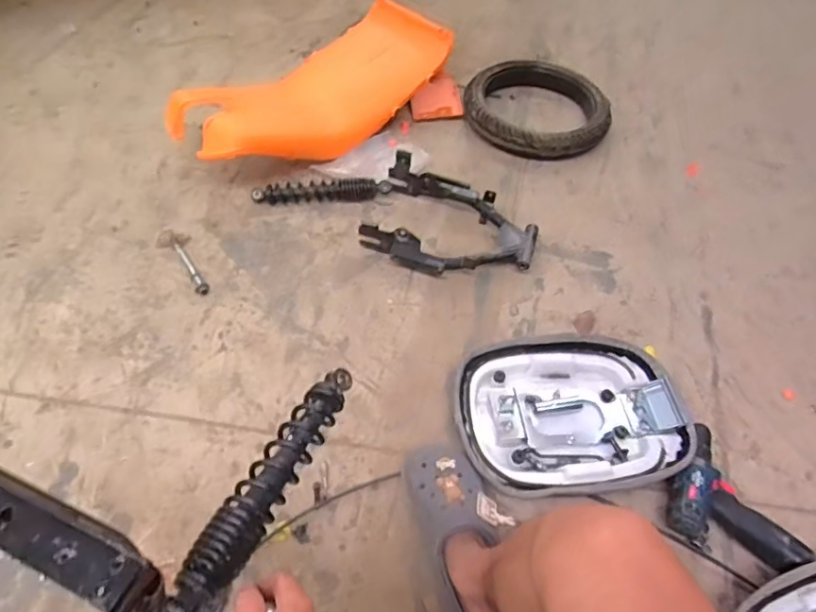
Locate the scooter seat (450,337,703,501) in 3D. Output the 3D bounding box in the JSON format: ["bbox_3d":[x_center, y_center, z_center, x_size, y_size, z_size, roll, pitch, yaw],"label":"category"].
[{"bbox_3d":[0.262,0.171,0.888,0.374,0.057,0.273,-5,54,-9],"label":"scooter seat"}]

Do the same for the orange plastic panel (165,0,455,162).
[{"bbox_3d":[-0.200,-0.516,1.255,0.651,0.149,0.272,-36,64,-27],"label":"orange plastic panel"}]

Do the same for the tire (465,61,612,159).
[{"bbox_3d":[0.329,-0.509,1.404,0.366,0.086,0.327,28,56,14],"label":"tire"}]

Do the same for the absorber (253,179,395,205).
[{"bbox_3d":[-0.185,-0.249,1.179,0.298,0.044,0.040,-2,54,-7],"label":"absorber"}]

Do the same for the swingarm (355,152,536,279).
[{"bbox_3d":[0.091,-0.165,1.114,0.335,0.085,0.238,18,54,8],"label":"swingarm"}]

